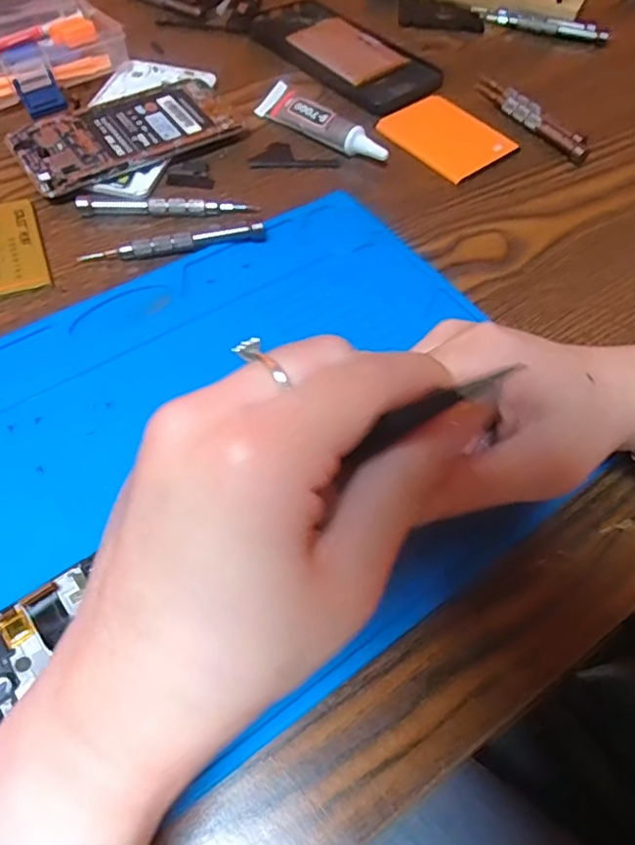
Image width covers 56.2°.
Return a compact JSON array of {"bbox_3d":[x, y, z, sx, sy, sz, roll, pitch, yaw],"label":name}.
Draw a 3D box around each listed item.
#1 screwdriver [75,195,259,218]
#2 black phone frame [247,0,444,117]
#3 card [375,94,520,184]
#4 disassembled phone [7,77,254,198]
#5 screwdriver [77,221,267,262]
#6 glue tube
[{"bbox_3d":[-0.090,-0.131,0.357,0.103,0.008,0.013,-2,58,-5],"label":"screwdriver"},{"bbox_3d":[0.019,-0.297,0.472,0.078,0.007,0.169,-33,66,-22],"label":"black phone frame"},{"bbox_3d":[0.091,-0.203,0.418,0.066,0.007,0.078,-35,67,-22],"label":"card"},{"bbox_3d":[-0.123,-0.189,0.388,0.140,0.013,0.073,-30,65,-20],"label":"disassembled phone"},{"bbox_3d":[-0.082,-0.103,0.339,0.103,0.010,0.012,-11,60,-10],"label":"screwdriver"},{"bbox_3d":[0.001,-0.202,0.403,0.027,0.015,0.106,-39,68,-24],"label":"glue tube"}]

